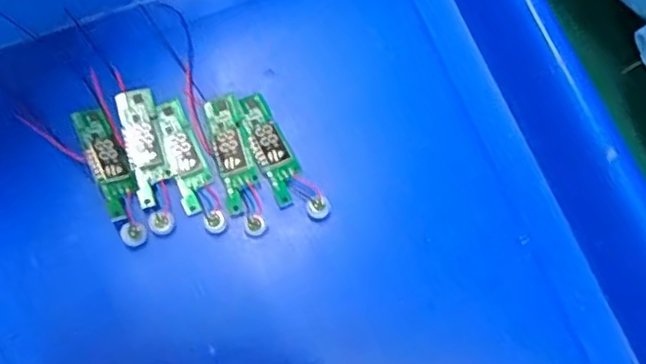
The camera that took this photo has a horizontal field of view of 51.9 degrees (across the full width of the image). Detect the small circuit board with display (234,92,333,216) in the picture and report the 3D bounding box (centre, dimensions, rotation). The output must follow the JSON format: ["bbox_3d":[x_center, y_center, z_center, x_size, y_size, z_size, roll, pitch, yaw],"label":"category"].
[{"bbox_3d":[-0.016,-0.008,0.231,0.014,0.005,0.051,-30,77,-8],"label":"small circuit board with display"}]

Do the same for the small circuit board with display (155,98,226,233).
[{"bbox_3d":[-0.046,-0.006,0.230,0.011,0.006,0.051,-21,76,-6],"label":"small circuit board with display"}]

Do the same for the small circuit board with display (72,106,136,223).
[{"bbox_3d":[-0.074,-0.008,0.226,0.013,0.004,0.042,-26,76,-7],"label":"small circuit board with display"}]

